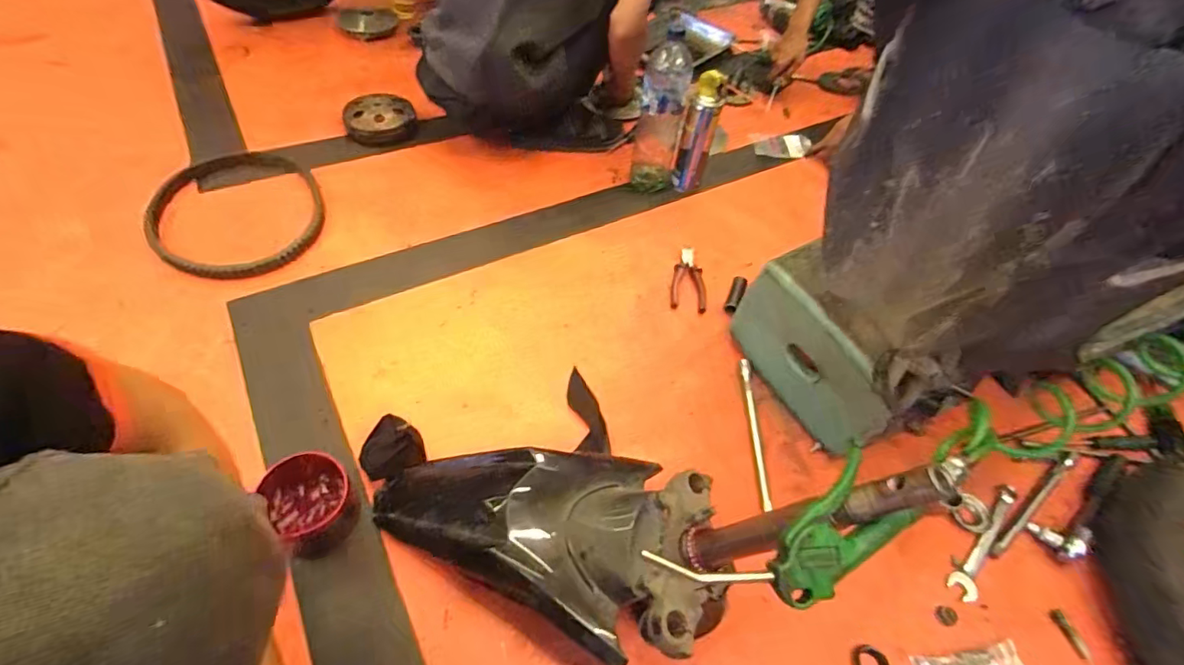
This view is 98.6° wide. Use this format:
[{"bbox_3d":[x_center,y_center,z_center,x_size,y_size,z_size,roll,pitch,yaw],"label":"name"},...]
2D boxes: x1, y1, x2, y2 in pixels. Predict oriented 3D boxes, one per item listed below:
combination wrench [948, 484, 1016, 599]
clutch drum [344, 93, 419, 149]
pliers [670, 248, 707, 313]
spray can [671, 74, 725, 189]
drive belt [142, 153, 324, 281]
[{"bbox_3d":[0.536,0.281,0.689,0.197,0.013,0.032,-33,62,-27],"label":"combination wrench"},{"bbox_3d":[-0.471,-0.479,1.131,0.149,0.039,0.131,-17,56,-18],"label":"clutch drum"},{"bbox_3d":[0.180,-0.099,0.927,0.063,0.019,0.139,10,52,2],"label":"pliers"},{"bbox_3d":[0.215,-0.400,1.031,0.069,0.221,0.073,12,52,4],"label":"spray can"},{"bbox_3d":[-0.659,-0.236,0.940,0.283,0.026,0.394,-23,58,-21],"label":"drive belt"}]

